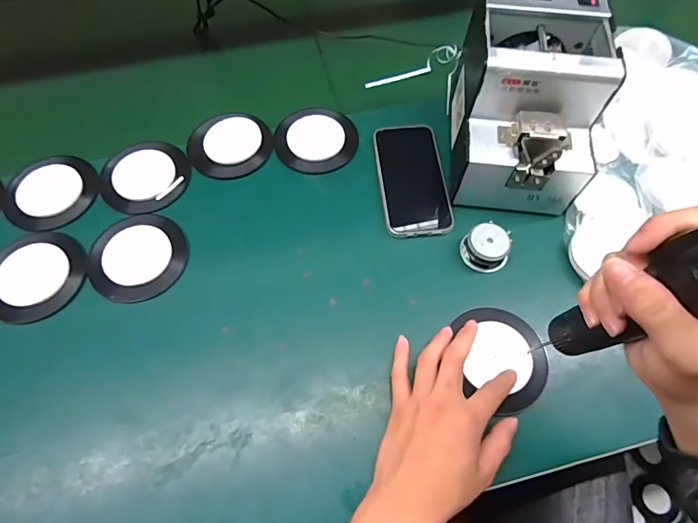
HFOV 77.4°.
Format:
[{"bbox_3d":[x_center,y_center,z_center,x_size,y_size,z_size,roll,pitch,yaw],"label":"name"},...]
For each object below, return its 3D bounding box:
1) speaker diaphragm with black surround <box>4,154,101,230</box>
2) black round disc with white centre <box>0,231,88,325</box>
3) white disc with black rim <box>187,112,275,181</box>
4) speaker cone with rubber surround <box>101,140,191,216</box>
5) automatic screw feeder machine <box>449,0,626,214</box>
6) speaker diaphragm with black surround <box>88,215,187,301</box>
[{"bbox_3d":[-0.337,-0.079,0.491,0.099,0.016,0.083,-40,70,-18],"label":"speaker diaphragm with black surround"},{"bbox_3d":[-0.322,0.014,0.446,0.086,0.018,0.097,22,66,11],"label":"black round disc with white centre"},{"bbox_3d":[-0.141,-0.140,0.515,0.097,0.021,0.078,2,64,1],"label":"white disc with black rim"},{"bbox_3d":[-0.235,-0.097,0.499,0.097,0.018,0.090,-5,64,-3],"label":"speaker cone with rubber surround"},{"bbox_3d":[0.187,-0.161,0.460,0.122,0.152,0.163,6,64,3],"label":"automatic screw feeder machine"},{"bbox_3d":[-0.221,-0.007,0.458,0.095,0.012,0.092,0,64,0],"label":"speaker diaphragm with black surround"}]

